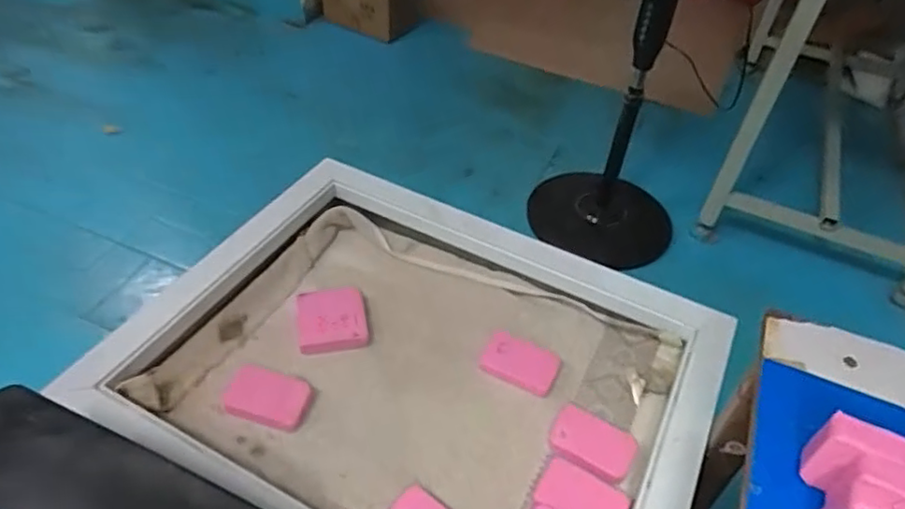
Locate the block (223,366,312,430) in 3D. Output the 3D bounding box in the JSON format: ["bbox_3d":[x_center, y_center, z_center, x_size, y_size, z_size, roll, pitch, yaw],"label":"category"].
[{"bbox_3d":[-0.167,0.128,0.571,0.076,0.015,0.048,14,44,9],"label":"block"}]

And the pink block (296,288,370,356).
[{"bbox_3d":[-0.123,0.066,0.641,0.068,0.015,0.072,-6,45,-12],"label":"pink block"}]

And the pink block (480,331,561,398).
[{"bbox_3d":[0.068,0.108,0.624,0.073,0.012,0.049,22,46,16],"label":"pink block"}]

